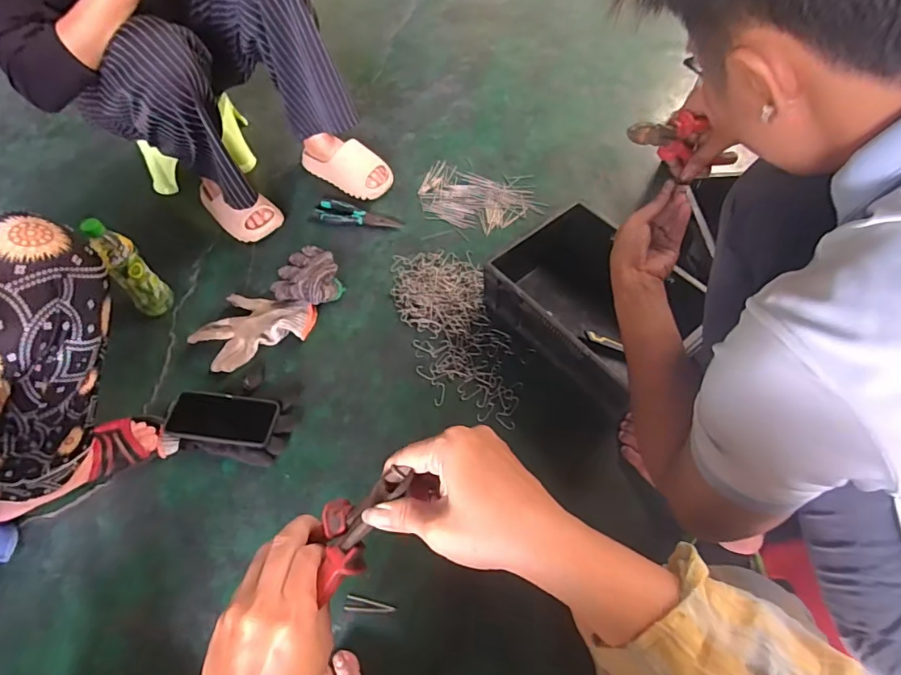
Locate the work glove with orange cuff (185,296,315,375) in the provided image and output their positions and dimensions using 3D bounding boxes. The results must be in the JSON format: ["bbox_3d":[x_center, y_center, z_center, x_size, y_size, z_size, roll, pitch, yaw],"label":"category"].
[{"bbox_3d":[-0.355,-0.006,0.905,0.191,0.034,0.157,6,57,9],"label":"work glove with orange cuff"}]

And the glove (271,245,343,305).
[{"bbox_3d":[-0.284,-0.124,0.964,0.129,0.053,0.159,-24,58,-11],"label":"glove"}]

